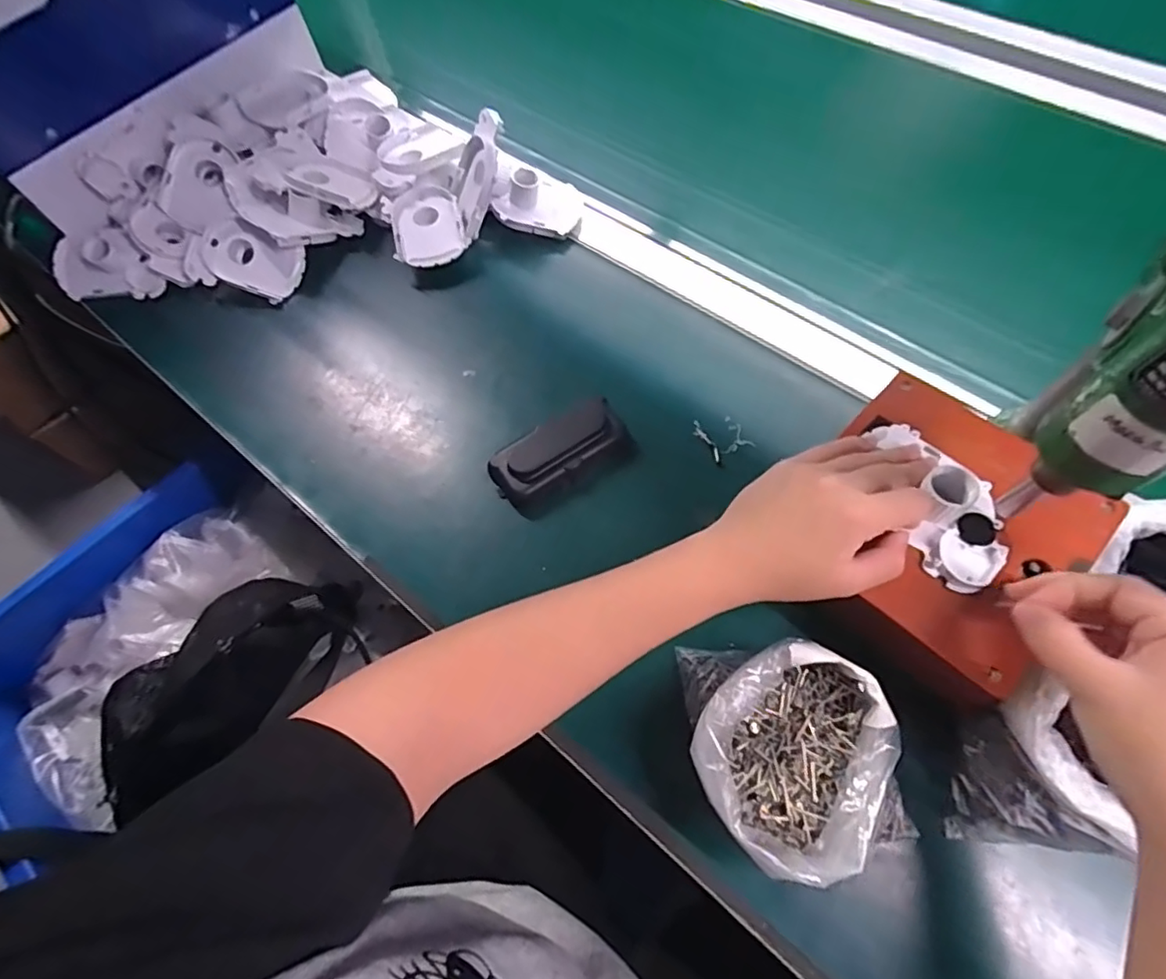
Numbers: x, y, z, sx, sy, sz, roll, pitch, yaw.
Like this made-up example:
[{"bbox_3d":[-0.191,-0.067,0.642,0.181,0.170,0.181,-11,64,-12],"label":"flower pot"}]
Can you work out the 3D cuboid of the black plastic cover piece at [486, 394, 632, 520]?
[{"bbox_3d":[-0.016,-0.026,0.461,0.108,0.030,0.059,-31,66,-11],"label":"black plastic cover piece"}]

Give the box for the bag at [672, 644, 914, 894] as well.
[{"bbox_3d":[0.117,0.151,0.338,0.107,0.064,0.114,-16,64,-3],"label":"bag"}]

